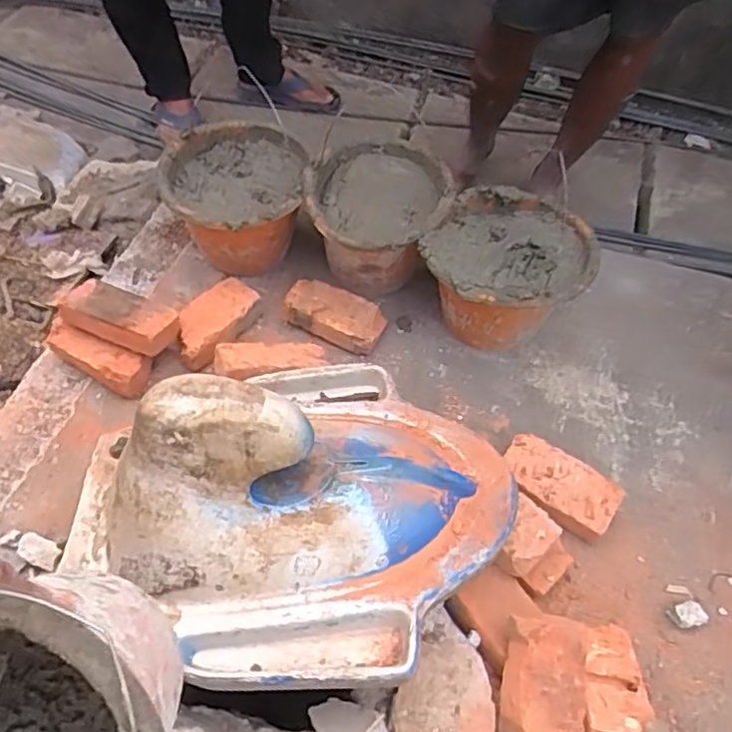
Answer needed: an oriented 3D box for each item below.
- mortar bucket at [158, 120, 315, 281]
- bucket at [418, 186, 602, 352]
[{"bbox_3d":[-0.211,-0.269,1.061,0.231,0.158,0.266,9,55,3],"label":"mortar bucket"},{"bbox_3d":[0.217,-0.133,1.026,0.247,0.184,0.254,2,55,-3],"label":"bucket"}]

